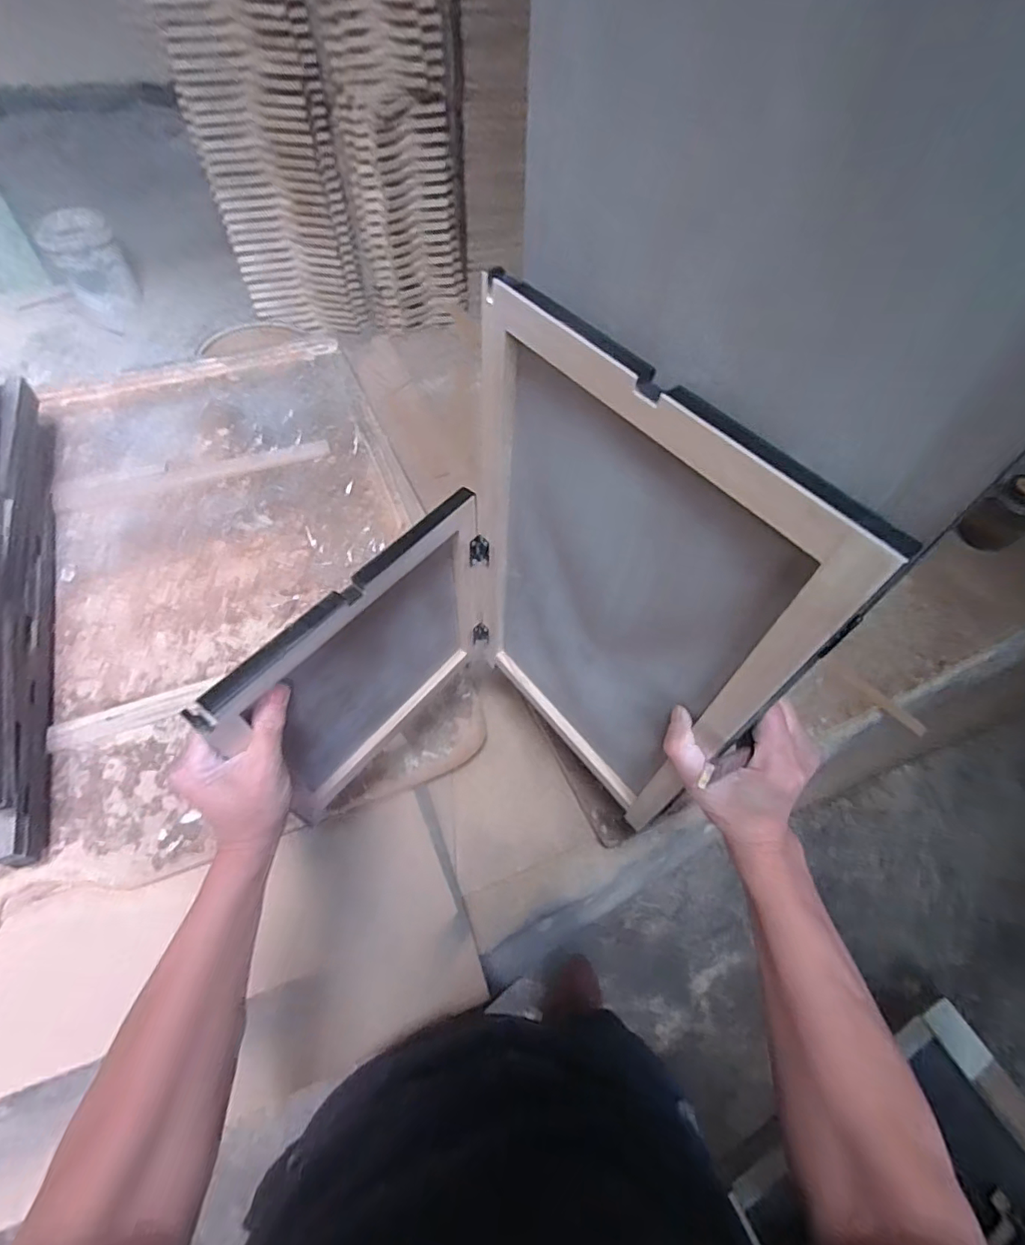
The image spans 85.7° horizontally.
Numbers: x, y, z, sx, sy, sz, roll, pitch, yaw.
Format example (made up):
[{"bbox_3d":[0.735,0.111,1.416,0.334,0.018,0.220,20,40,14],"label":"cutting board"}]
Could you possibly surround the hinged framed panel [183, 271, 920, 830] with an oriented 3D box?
[{"bbox_3d":[-0.015,0.003,0.453,0.338,0.410,0.202,4,57,-1],"label":"hinged framed panel"}]

